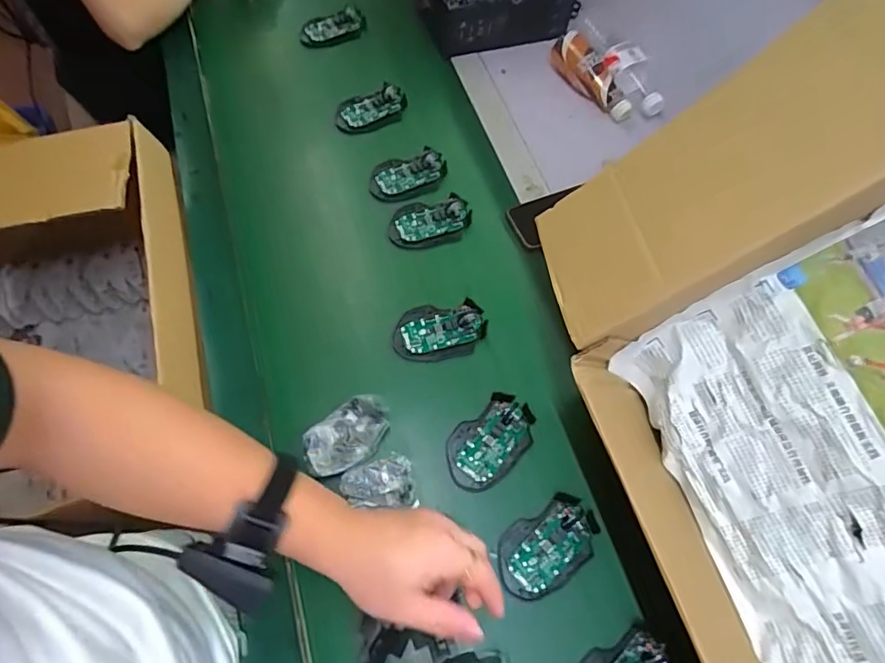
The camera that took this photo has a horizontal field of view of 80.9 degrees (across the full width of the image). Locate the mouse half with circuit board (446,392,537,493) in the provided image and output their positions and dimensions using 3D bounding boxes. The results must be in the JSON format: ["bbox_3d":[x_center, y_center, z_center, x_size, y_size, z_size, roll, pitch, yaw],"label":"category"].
[{"bbox_3d":[0.055,0.123,0.584,0.112,0.022,0.072,-36,69,-21],"label":"mouse half with circuit board"}]

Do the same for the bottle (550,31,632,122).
[{"bbox_3d":[0.243,-0.410,0.842,0.046,0.055,0.162,-43,90,-23],"label":"bottle"}]

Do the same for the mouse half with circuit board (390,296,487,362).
[{"bbox_3d":[-0.003,-0.001,0.640,0.115,0.019,0.074,-10,78,-4],"label":"mouse half with circuit board"}]

